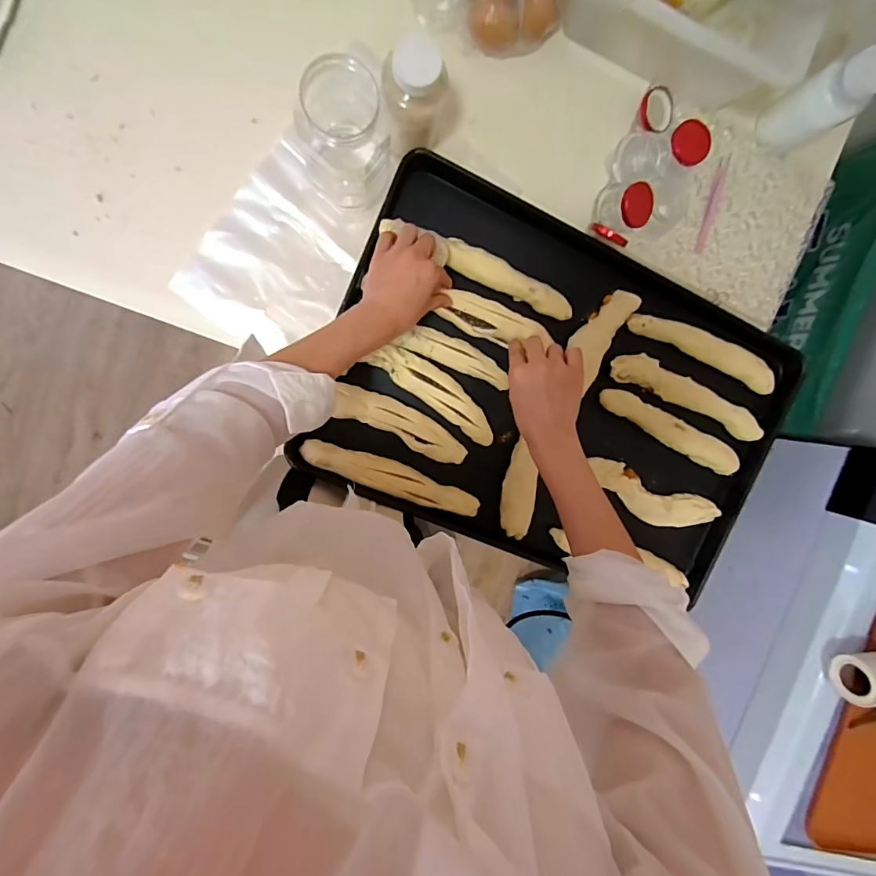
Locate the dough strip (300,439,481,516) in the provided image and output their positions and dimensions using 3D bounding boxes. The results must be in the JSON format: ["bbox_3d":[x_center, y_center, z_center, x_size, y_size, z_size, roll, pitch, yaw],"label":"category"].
[{"bbox_3d":[-0.056,0.051,0.568,0.226,0.011,0.040,22,93,-11],"label":"dough strip"}]

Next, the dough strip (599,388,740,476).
[{"bbox_3d":[0.317,-0.007,0.612,0.220,0.018,0.034,27,92,-11],"label":"dough strip"}]

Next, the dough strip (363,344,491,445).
[{"bbox_3d":[0.002,-0.056,0.563,0.177,0.015,0.045,36,91,-11],"label":"dough strip"}]

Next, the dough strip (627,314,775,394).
[{"bbox_3d":[0.358,-0.114,0.598,0.229,0.021,0.032,20,94,-11],"label":"dough strip"}]

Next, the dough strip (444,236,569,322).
[{"bbox_3d":[0.090,-0.193,0.562,0.170,0.017,0.034,23,93,-11],"label":"dough strip"}]

